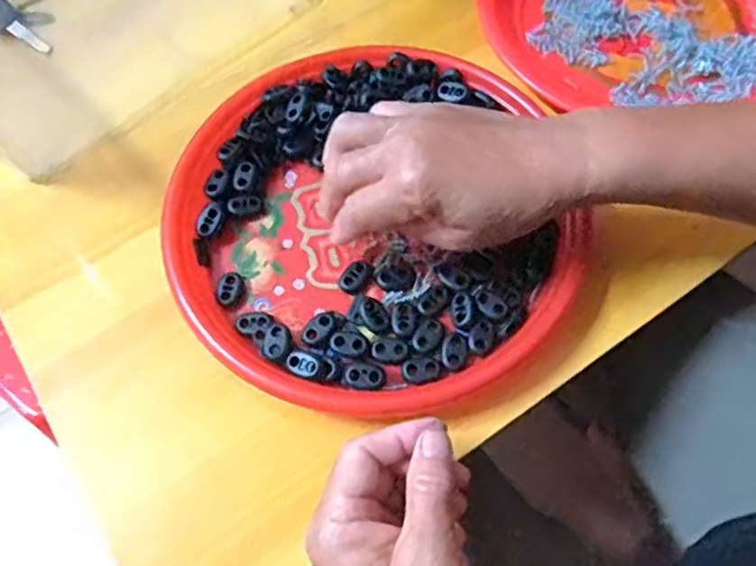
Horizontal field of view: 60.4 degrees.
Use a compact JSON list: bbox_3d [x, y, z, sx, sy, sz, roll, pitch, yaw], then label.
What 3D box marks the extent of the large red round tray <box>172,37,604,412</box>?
[{"bbox_3d":[-0.006,-0.038,0.384,0.219,0.026,0.229,-1,64,2],"label":"large red round tray"}]

